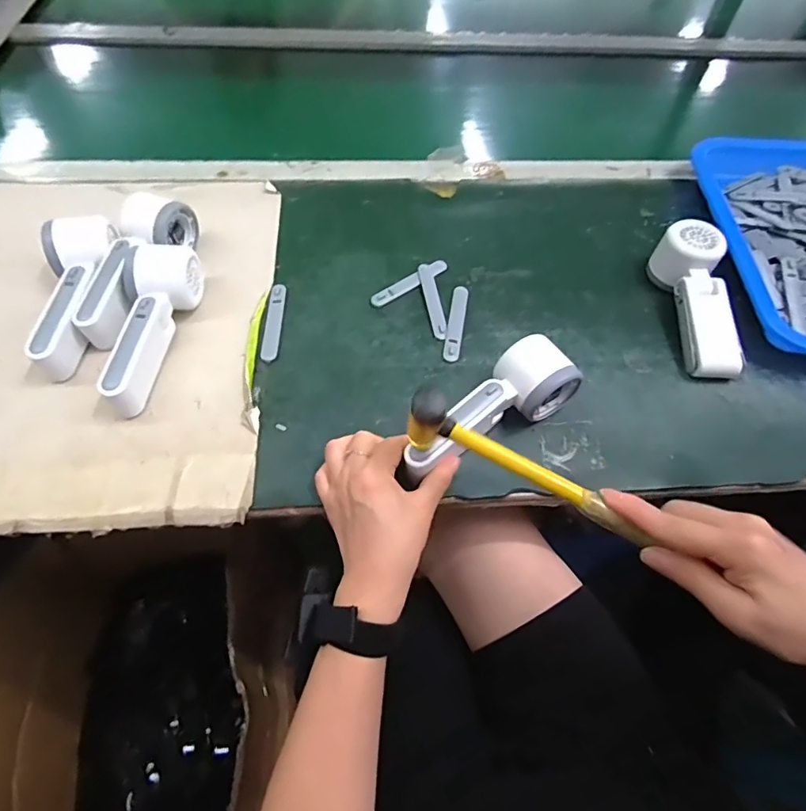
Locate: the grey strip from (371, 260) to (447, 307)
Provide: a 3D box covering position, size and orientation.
[{"bbox_3d":[0.007,-0.128,0.518,0.093,0.006,0.018,-31,66,-20],"label":"grey strip"}]

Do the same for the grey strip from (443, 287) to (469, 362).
[{"bbox_3d":[0.053,-0.083,0.495,0.016,0.004,0.095,10,59,2],"label":"grey strip"}]

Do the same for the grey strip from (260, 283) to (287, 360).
[{"bbox_3d":[-0.127,-0.083,0.491,0.017,0.004,0.094,1,59,-3],"label":"grey strip"}]

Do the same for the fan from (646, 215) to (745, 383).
[{"bbox_3d":[0.290,-0.104,0.486,0.057,0.056,0.164,0,59,-4],"label":"fan"}]

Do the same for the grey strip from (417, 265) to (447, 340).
[{"bbox_3d":[0.031,-0.107,0.511,0.016,0.005,0.096,-8,60,-8],"label":"grey strip"}]

